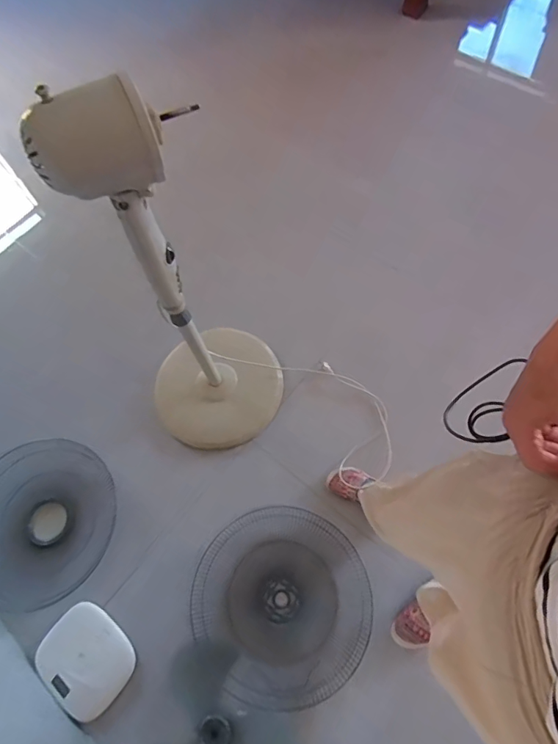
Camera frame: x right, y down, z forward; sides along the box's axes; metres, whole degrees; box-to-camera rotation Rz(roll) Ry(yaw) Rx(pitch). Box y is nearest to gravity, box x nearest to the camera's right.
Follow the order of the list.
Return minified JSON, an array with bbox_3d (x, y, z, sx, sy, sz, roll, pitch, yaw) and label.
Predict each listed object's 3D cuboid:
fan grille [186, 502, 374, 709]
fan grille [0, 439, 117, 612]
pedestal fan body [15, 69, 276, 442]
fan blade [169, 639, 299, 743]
[{"bbox_3d":[0.013,0.564,1.106,0.409,0.054,0.423,-2,66,5],"label":"fan grille"},{"bbox_3d":[-0.665,0.406,1.227,0.412,0.095,0.432,13,68,11],"label":"fan grille"},{"bbox_3d":[-0.222,-0.116,0.953,0.371,1.001,0.307,-7,66,2],"label":"pedestal fan body"},{"bbox_3d":[-0.173,0.834,1.005,0.325,0.061,0.326,-41,69,-12],"label":"fan blade"}]

